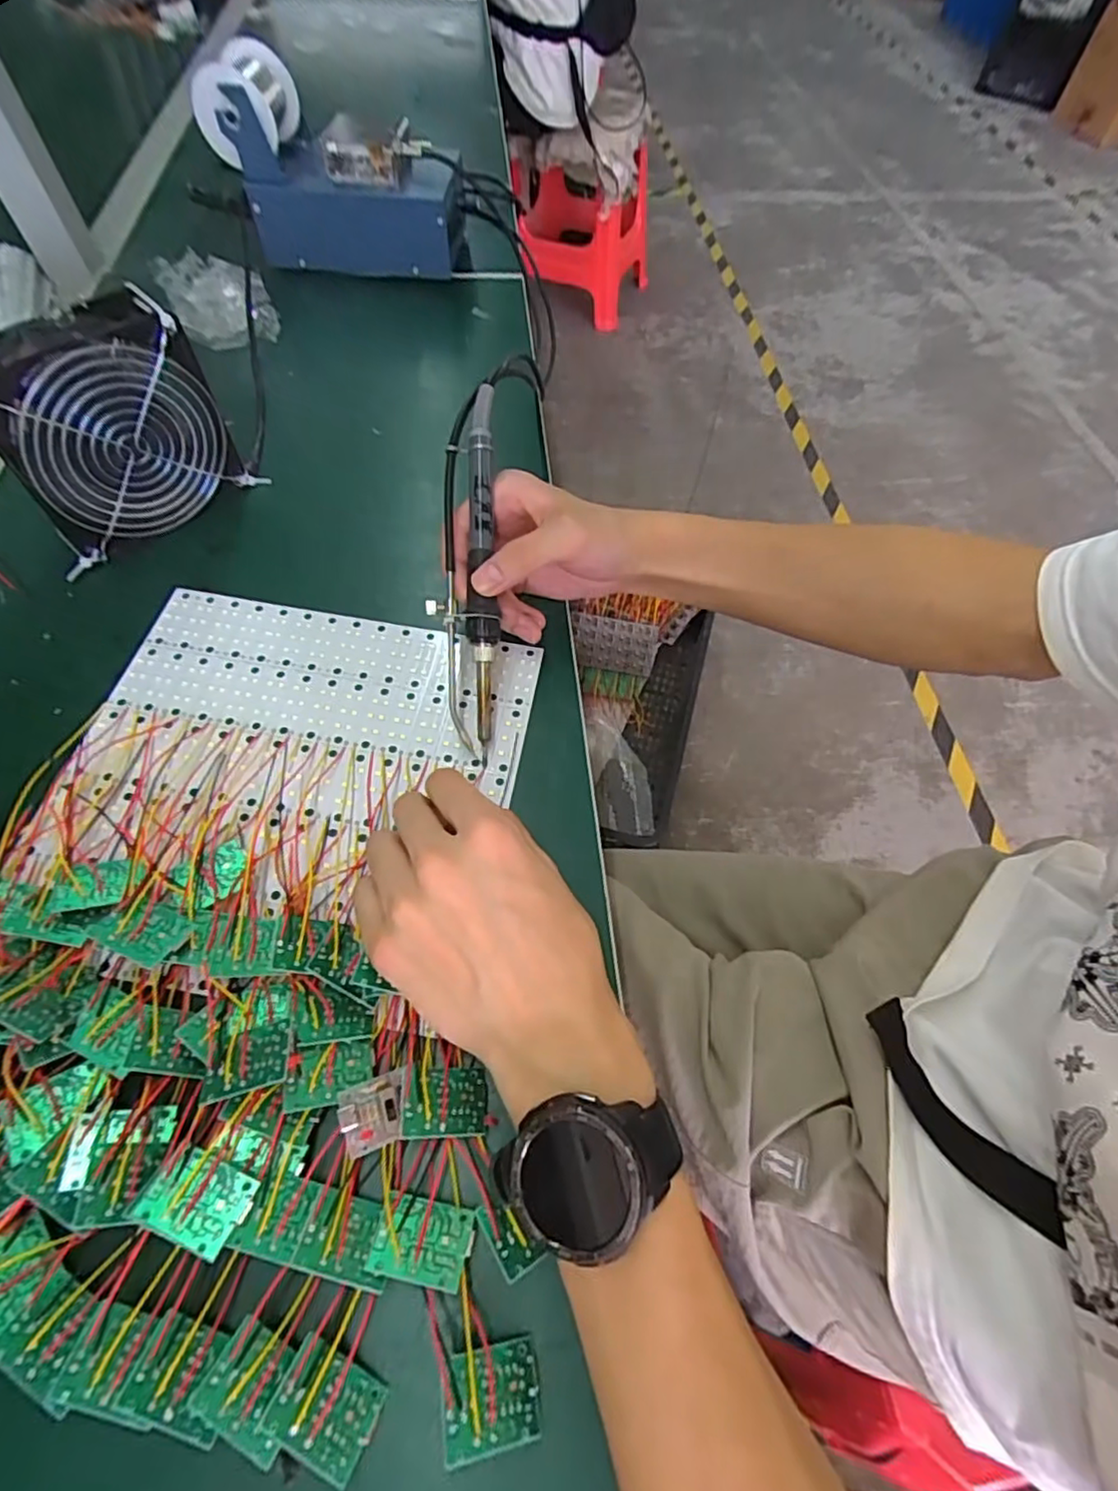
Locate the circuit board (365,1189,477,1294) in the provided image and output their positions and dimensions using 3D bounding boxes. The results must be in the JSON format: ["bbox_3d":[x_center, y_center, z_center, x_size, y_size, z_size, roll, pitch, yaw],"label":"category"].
[{"bbox_3d":[-0.051,0.188,0.242,0.035,0.004,0.026,13,36,2],"label":"circuit board"}]

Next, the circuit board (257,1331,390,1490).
[{"bbox_3d":[-0.080,0.229,0.220,0.035,0.004,0.026,37,37,-1],"label":"circuit board"}]

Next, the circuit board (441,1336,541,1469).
[{"bbox_3d":[-0.023,0.226,0.222,0.034,0.004,0.027,13,41,-27],"label":"circuit board"}]

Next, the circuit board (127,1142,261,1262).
[{"bbox_3d":[-0.134,0.167,0.236,0.036,0.004,0.026,23,46,7],"label":"circuit board"}]

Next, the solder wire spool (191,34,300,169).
[{"bbox_3d":[-0.258,-0.537,0.532,0.061,0.059,0.069,16,60,6],"label":"solder wire spool"}]

